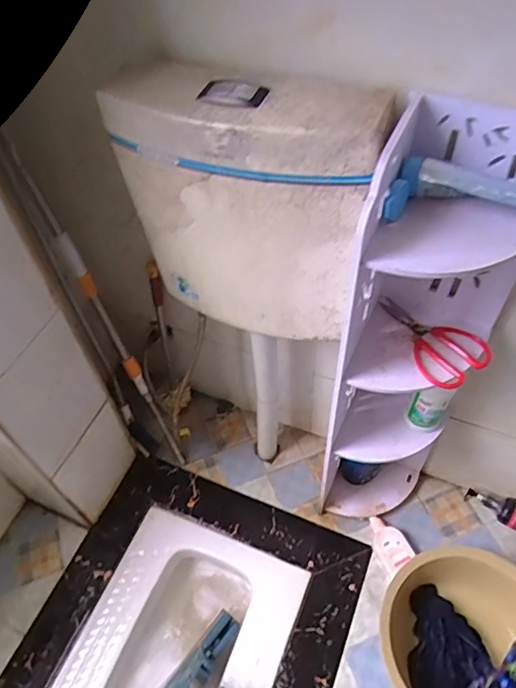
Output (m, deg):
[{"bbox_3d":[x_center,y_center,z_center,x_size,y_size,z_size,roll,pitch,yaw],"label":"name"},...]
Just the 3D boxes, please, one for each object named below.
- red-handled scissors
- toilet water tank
[{"bbox_3d":[0.273,-0.014,0.826,0.115,0.030,0.181,-30,56,-17],"label":"red-handled scissors"},{"bbox_3d":[-0.013,-0.184,0.763,0.365,0.369,0.133,22,57,20],"label":"toilet water tank"}]

